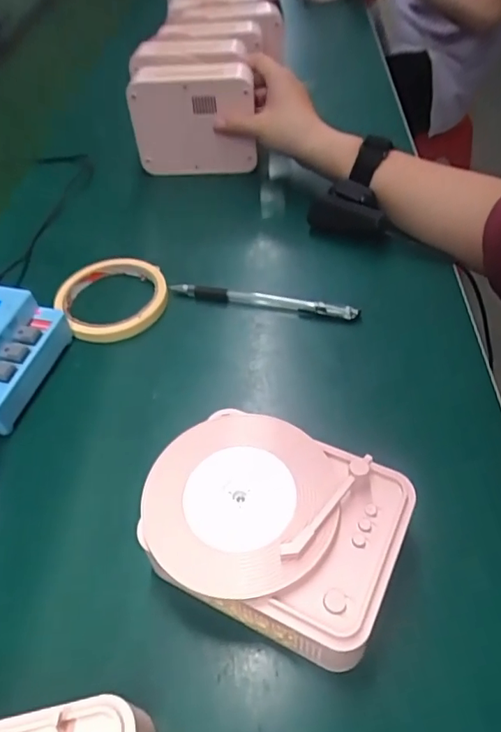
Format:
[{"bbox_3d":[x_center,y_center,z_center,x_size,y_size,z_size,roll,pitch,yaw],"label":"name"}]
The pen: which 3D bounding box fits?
[{"bbox_3d":[0.011,-0.054,0.436,0.155,0.013,0.009,9,52,13],"label":"pen"}]

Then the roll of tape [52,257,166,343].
[{"bbox_3d":[-0.115,-0.059,0.448,0.090,0.017,0.089,-3,50,3],"label":"roll of tape"}]

